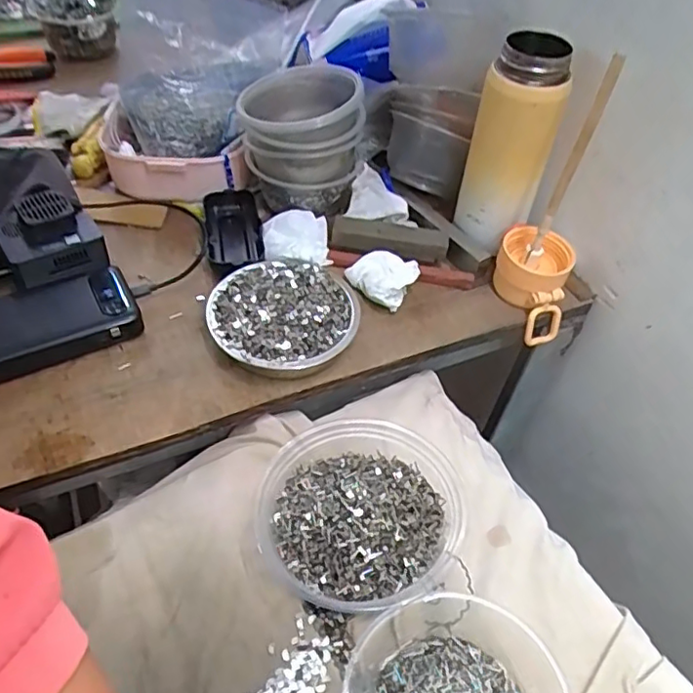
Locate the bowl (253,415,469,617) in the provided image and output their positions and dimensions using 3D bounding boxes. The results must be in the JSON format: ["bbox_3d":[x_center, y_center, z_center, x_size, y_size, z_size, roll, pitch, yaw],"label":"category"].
[{"bbox_3d":[0.010,0.117,0.409,0.138,0.045,0.127,-4,49,-9],"label":"bowl"}]

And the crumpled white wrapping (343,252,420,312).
[{"bbox_3d":[0.029,-0.060,0.546,0.058,0.031,0.047,31,52,21],"label":"crumpled white wrapping"}]

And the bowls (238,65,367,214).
[{"bbox_3d":[-0.042,-0.198,0.578,0.109,0.103,0.104,2,48,-3],"label":"bowls"}]

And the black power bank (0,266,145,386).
[{"bbox_3d":[-0.253,-0.017,0.485,0.157,0.029,0.081,-22,54,-23],"label":"black power bank"}]

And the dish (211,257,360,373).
[{"bbox_3d":[-0.051,-0.025,0.503,0.116,0.035,0.118,3,48,-3],"label":"dish"}]

